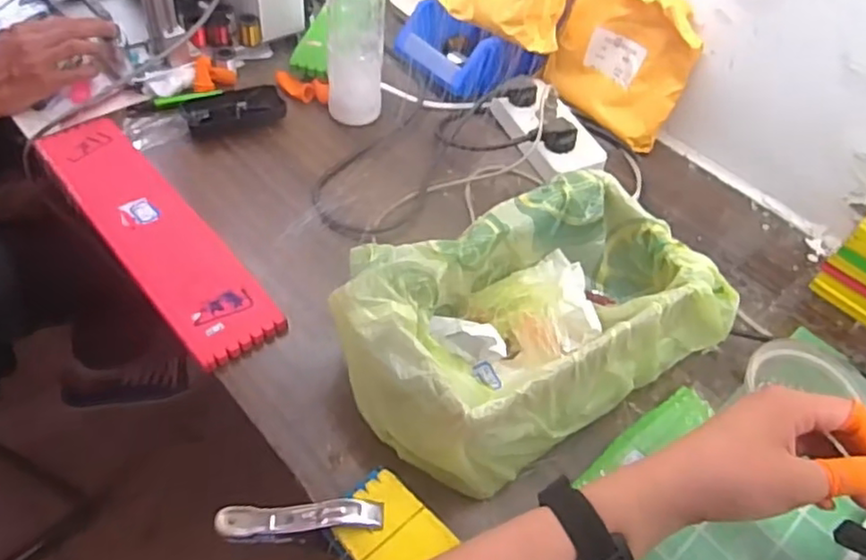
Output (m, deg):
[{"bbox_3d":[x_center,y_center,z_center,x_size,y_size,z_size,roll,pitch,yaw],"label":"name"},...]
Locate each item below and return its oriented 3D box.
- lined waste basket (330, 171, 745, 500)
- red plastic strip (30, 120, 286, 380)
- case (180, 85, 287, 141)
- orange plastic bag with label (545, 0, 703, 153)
[{"bbox_3d":[0.087,0.033,0.531,0.291,0.108,0.169,-26,58,-25],"label":"lined waste basket"},{"bbox_3d":[-0.271,-0.053,0.626,0.086,0.015,0.349,-32,61,-28],"label":"red plastic strip"},{"bbox_3d":[-0.225,-0.193,0.743,0.109,0.022,0.044,-22,56,-23],"label":"case"},{"bbox_3d":[0.213,-0.258,0.750,0.027,0.156,0.167,-25,60,-40],"label":"orange plastic bag with label"}]

